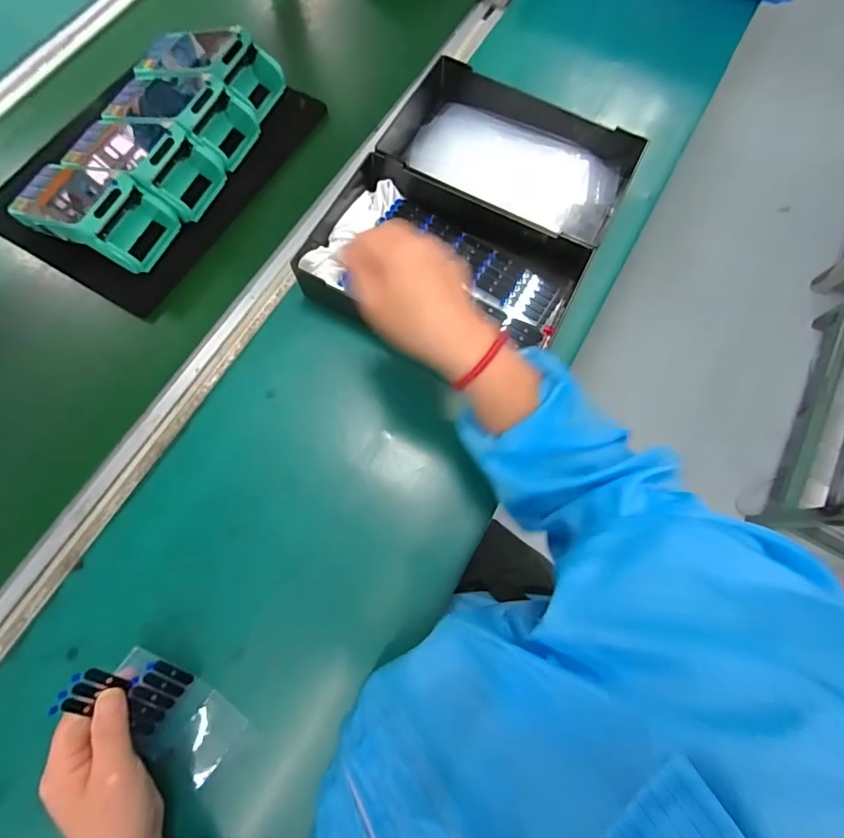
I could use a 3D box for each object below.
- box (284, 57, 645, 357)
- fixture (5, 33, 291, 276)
[{"bbox_3d":[0.064,-0.233,0.476,0.272,0.048,0.340,21,73,6],"label":"box"},{"bbox_3d":[-0.297,-0.317,0.483,0.172,0.064,0.304,26,74,7],"label":"fixture"}]

